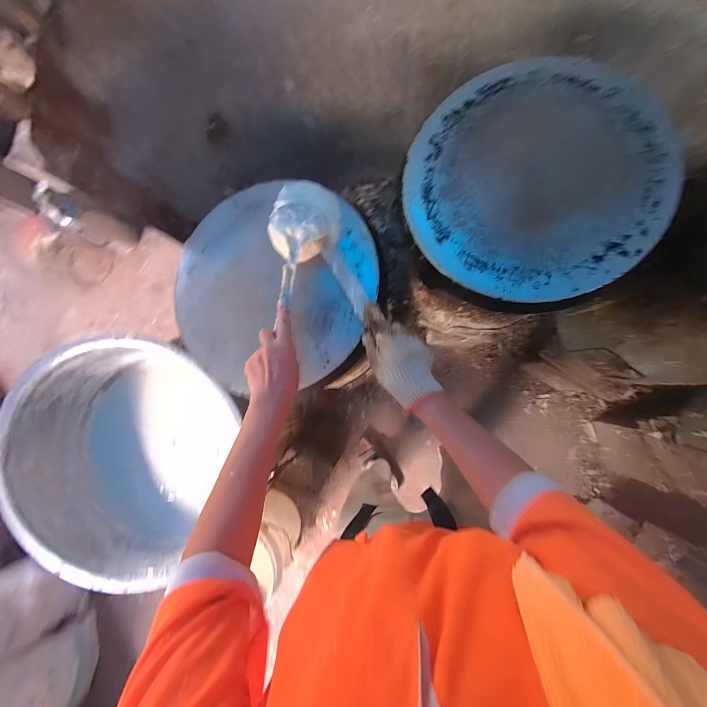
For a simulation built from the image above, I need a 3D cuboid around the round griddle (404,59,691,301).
[{"bbox_3d":[0.264,-0.257,0.450,0.363,0.025,0.339,-1,85,9],"label":"round griddle"}]

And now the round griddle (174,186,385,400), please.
[{"bbox_3d":[-0.144,-0.125,0.524,0.360,0.030,0.355,-7,84,8],"label":"round griddle"}]

